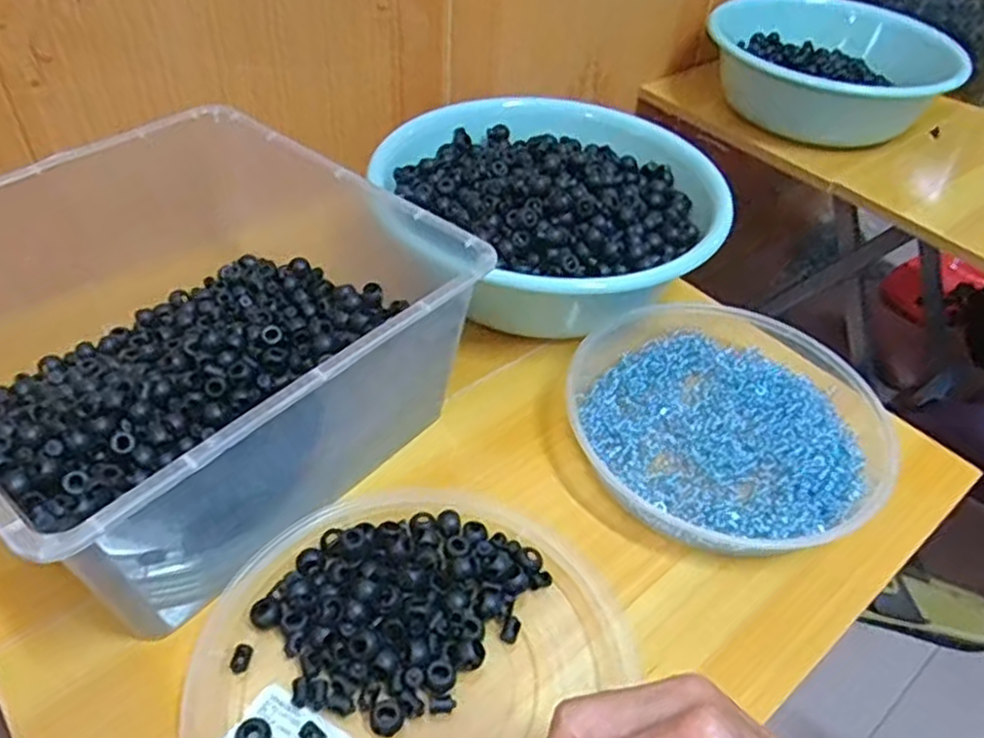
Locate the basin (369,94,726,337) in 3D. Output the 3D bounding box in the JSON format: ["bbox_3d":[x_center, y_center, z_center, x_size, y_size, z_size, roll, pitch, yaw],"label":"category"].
[{"bbox_3d":[0.055,-0.144,0.658,0.254,0.089,0.278,3,44,-3],"label":"basin"}]

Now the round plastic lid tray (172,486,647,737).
[{"bbox_3d":[-0.052,0.164,0.412,0.216,0.030,0.228,3,44,-3],"label":"round plastic lid tray"}]

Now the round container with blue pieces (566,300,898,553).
[{"bbox_3d":[0.168,0.038,0.550,0.221,0.049,0.237,3,44,-3],"label":"round container with blue pieces"}]

